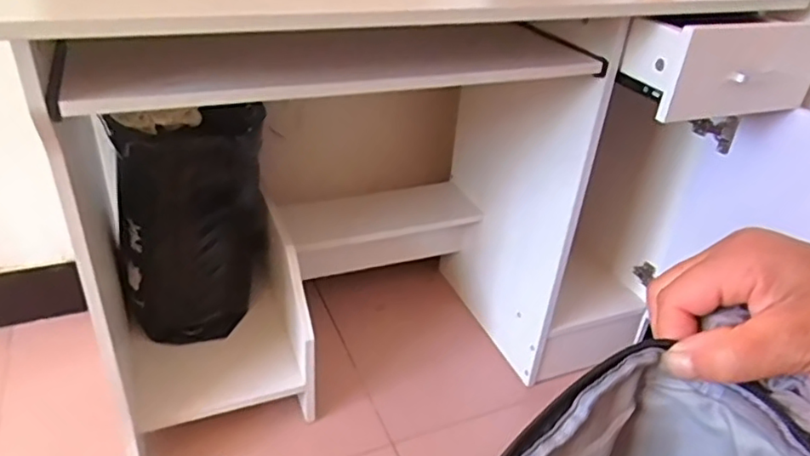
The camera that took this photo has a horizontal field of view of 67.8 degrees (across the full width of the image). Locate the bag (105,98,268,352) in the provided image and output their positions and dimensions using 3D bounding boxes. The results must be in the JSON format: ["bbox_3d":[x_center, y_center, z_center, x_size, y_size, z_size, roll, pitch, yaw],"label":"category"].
[{"bbox_3d":[-0.340,0.006,0.981,0.235,0.378,0.091,-8,35,-21],"label":"bag"}]

